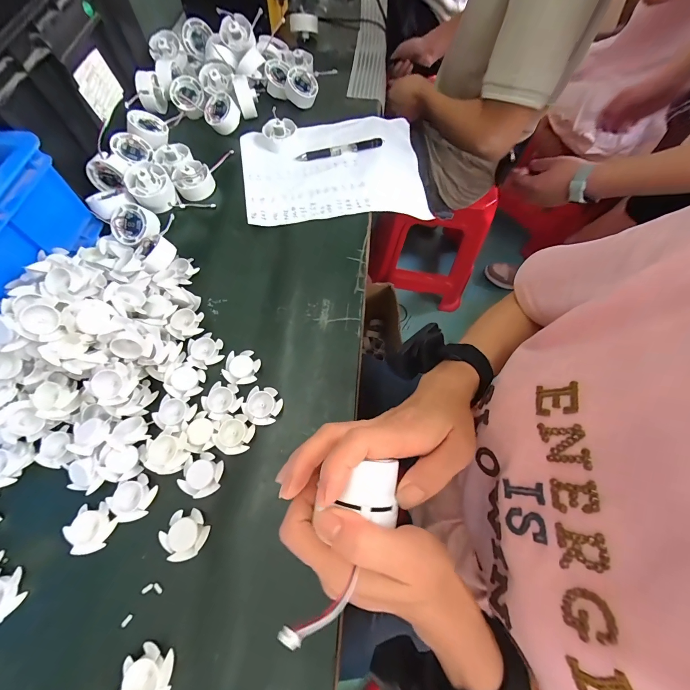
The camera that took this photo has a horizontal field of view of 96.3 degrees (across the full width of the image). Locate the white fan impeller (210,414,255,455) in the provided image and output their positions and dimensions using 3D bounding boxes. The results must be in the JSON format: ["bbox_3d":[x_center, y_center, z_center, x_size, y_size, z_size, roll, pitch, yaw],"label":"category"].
[{"bbox_3d":[-0.117,0.093,0.325,0.038,0.008,0.039,17,67,5],"label":"white fan impeller"}]

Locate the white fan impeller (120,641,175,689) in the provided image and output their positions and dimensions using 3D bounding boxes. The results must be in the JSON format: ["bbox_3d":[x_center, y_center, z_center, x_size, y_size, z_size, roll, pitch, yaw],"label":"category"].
[{"bbox_3d":[-0.162,0.271,0.252,0.040,0.015,0.035,17,67,6],"label":"white fan impeller"}]

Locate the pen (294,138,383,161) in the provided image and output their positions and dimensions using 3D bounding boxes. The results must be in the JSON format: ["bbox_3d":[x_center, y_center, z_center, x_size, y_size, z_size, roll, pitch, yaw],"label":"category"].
[{"bbox_3d":[-0.009,-0.314,0.497,0.139,0.015,0.017,-10,67,-6],"label":"pen"}]

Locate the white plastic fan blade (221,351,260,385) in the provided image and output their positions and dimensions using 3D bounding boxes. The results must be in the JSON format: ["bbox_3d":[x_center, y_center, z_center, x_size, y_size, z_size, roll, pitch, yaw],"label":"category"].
[{"bbox_3d":[-0.119,0.025,0.355,0.037,0.009,0.039,11,67,3],"label":"white plastic fan blade"}]

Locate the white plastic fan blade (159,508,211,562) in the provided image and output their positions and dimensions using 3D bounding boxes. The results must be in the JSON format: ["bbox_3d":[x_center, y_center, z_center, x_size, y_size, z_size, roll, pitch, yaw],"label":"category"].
[{"bbox_3d":[-0.151,0.178,0.292,0.039,0.012,0.040,1,67,-1],"label":"white plastic fan blade"}]

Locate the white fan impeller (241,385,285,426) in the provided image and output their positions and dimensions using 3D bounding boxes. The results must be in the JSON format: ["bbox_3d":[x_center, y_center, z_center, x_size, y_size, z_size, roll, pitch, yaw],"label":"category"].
[{"bbox_3d":[-0.089,0.066,0.336,0.037,0.014,0.040,24,68,8],"label":"white fan impeller"}]

